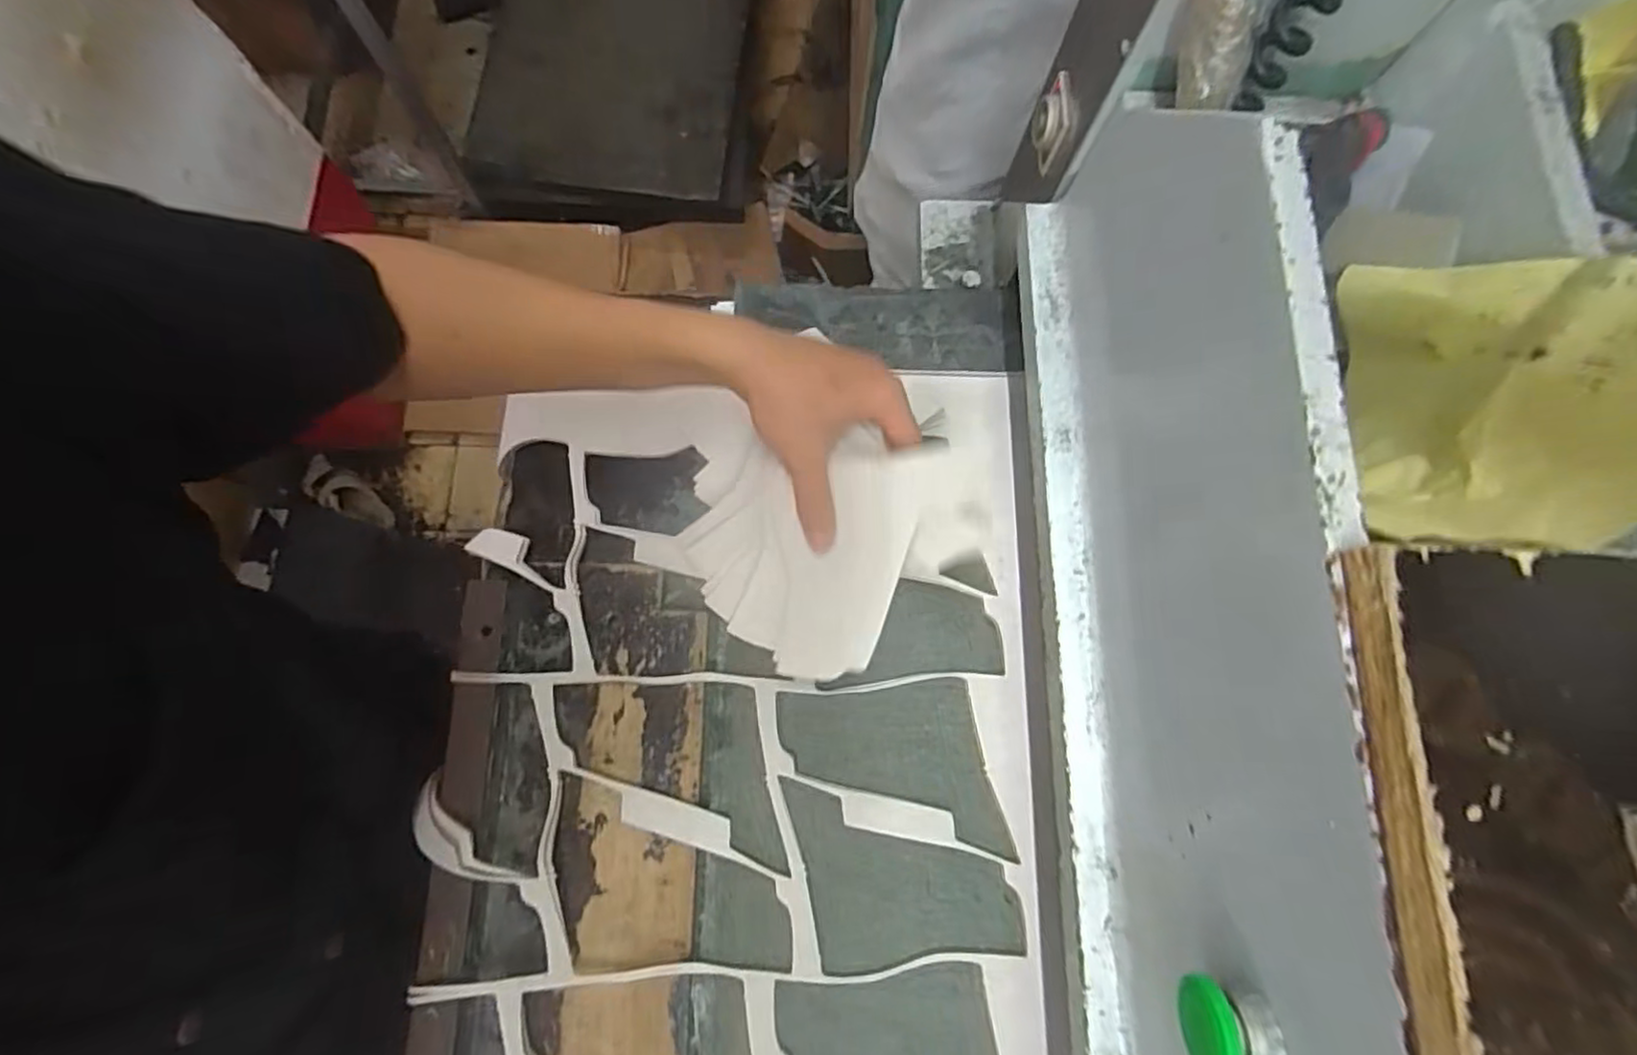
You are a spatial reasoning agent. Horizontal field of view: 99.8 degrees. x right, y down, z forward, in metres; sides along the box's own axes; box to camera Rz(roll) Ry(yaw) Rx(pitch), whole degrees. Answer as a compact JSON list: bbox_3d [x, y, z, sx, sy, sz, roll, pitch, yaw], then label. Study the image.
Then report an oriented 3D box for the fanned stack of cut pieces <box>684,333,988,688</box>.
[{"bbox_3d":[0.005,-0.006,0.449,0.164,0.040,0.194,46,117,9],"label":"fanned stack of cut pieces"}]

